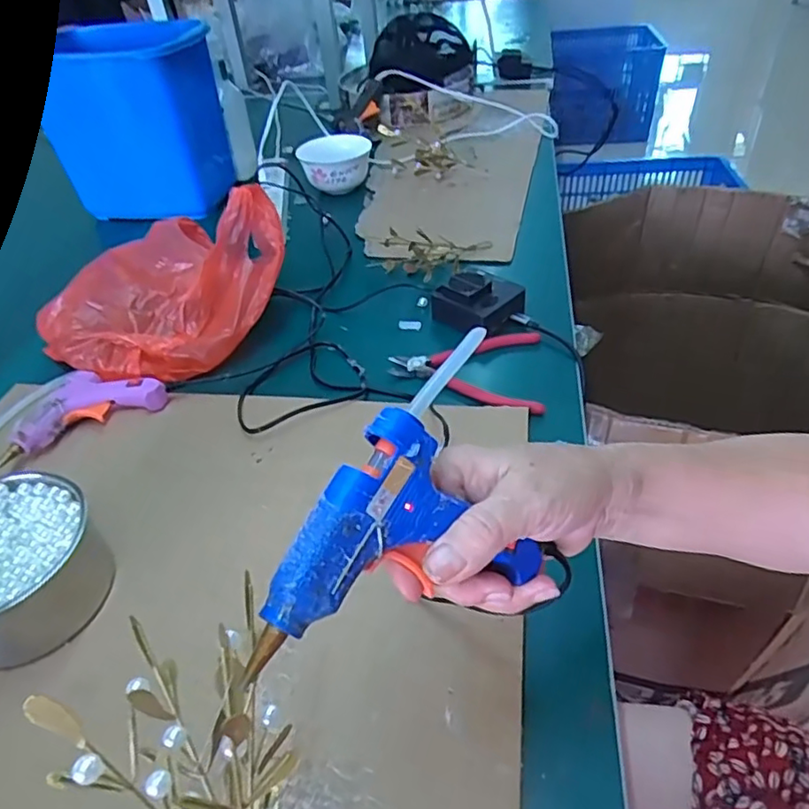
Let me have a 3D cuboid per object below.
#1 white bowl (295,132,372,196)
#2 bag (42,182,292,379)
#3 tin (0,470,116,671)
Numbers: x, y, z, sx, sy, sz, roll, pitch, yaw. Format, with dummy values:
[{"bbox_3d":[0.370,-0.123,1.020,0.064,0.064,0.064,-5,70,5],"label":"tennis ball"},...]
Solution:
[{"bbox_3d":[-0.107,-0.373,0.933,0.111,0.050,0.106,-4,43,1],"label":"white bowl"},{"bbox_3d":[-0.261,-0.133,0.638,0.212,0.115,0.229,26,51,30],"label":"bag"},{"bbox_3d":[-0.274,0.110,0.415,0.120,0.058,0.113,-3,43,3],"label":"tin"}]

